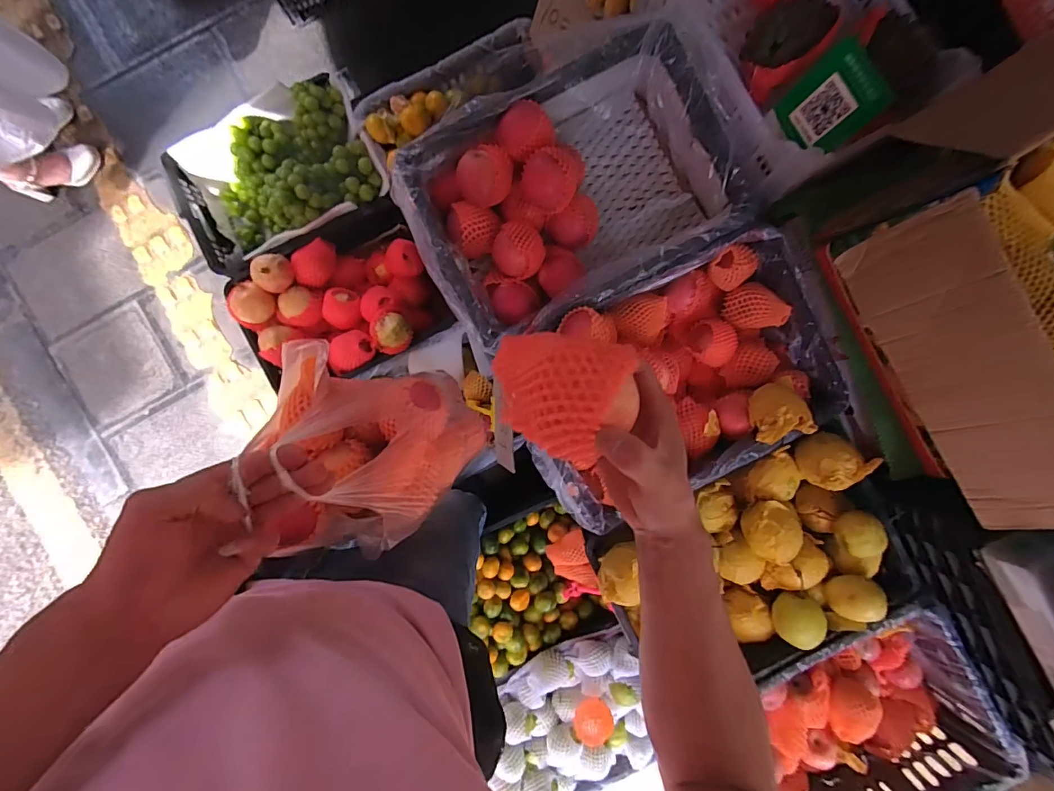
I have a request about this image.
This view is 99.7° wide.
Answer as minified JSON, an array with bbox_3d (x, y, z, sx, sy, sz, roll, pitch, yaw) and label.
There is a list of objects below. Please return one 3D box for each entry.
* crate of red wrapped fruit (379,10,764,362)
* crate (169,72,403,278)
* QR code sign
[{"bbox_3d":[0.090,-0.343,0.755,0.552,0.133,0.342,-28,92,-3],"label":"crate of red wrapped fruit"},{"bbox_3d":[-0.616,-0.533,1.102,0.471,0.207,0.374,-22,92,-3],"label":"crate"},{"bbox_3d":[0.470,-0.452,0.686,0.019,0.126,0.117,-26,82,-31],"label":"QR code sign"}]

